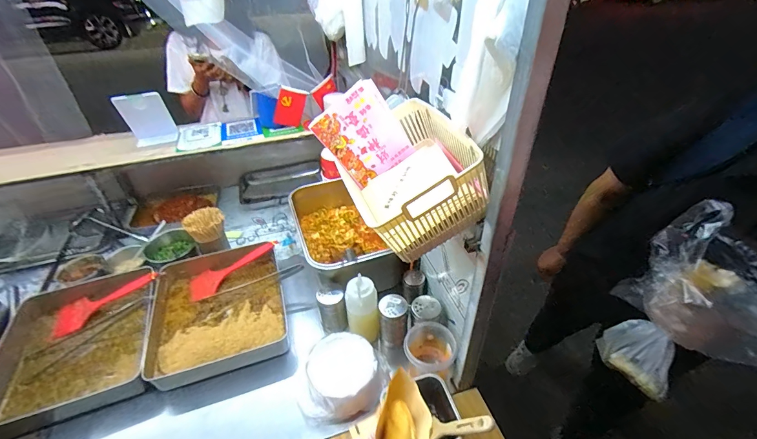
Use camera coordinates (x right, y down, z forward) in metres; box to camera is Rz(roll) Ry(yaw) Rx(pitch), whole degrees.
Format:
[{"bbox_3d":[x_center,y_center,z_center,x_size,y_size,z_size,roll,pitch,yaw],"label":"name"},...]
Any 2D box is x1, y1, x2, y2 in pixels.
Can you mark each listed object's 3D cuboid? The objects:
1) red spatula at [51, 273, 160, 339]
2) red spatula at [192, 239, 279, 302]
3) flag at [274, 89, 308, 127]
[{"bbox_3d":[-0.652,0.191,0.866,0.242,0.019,0.085,-29,45,-6],"label":"red spatula"},{"bbox_3d":[-0.375,0.127,0.944,0.239,0.020,0.079,-32,47,-10],"label":"red spatula"},{"bbox_3d":[-0.262,-0.325,1.070,0.074,0.115,0.014,3,49,-26],"label":"flag"}]

